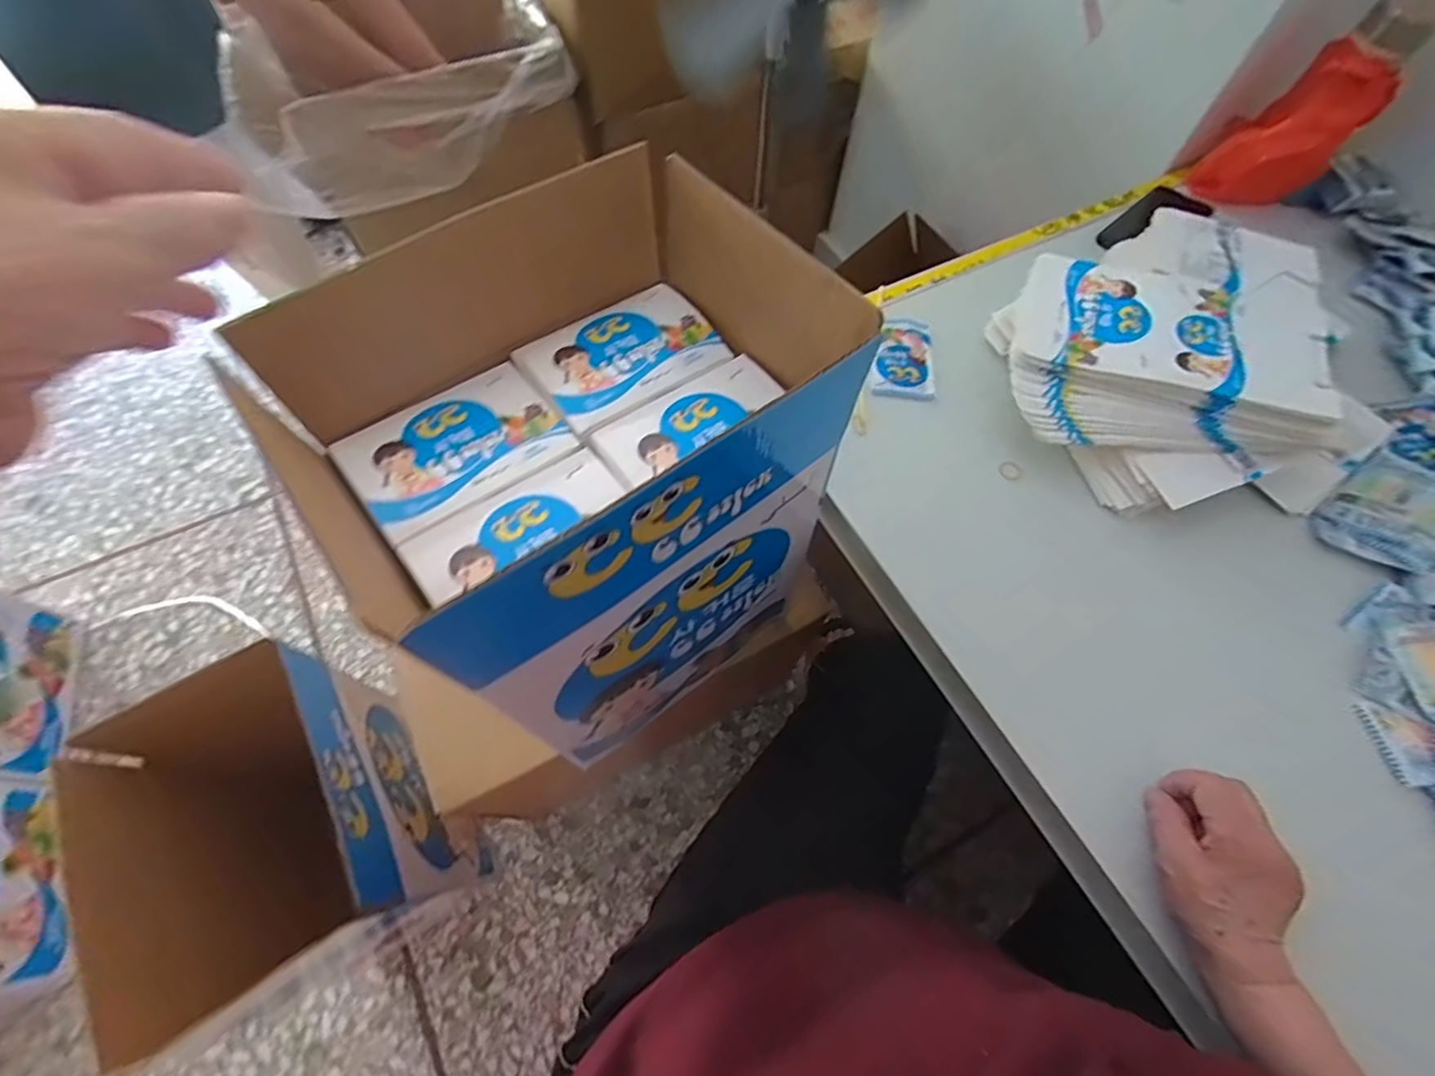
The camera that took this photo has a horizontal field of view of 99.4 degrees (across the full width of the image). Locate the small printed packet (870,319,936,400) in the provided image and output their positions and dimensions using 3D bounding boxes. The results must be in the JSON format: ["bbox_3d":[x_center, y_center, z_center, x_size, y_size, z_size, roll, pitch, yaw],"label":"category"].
[{"bbox_3d":[0.194,-0.189,0.639,0.060,0.009,0.098,7,64,1],"label":"small printed packet"}]

